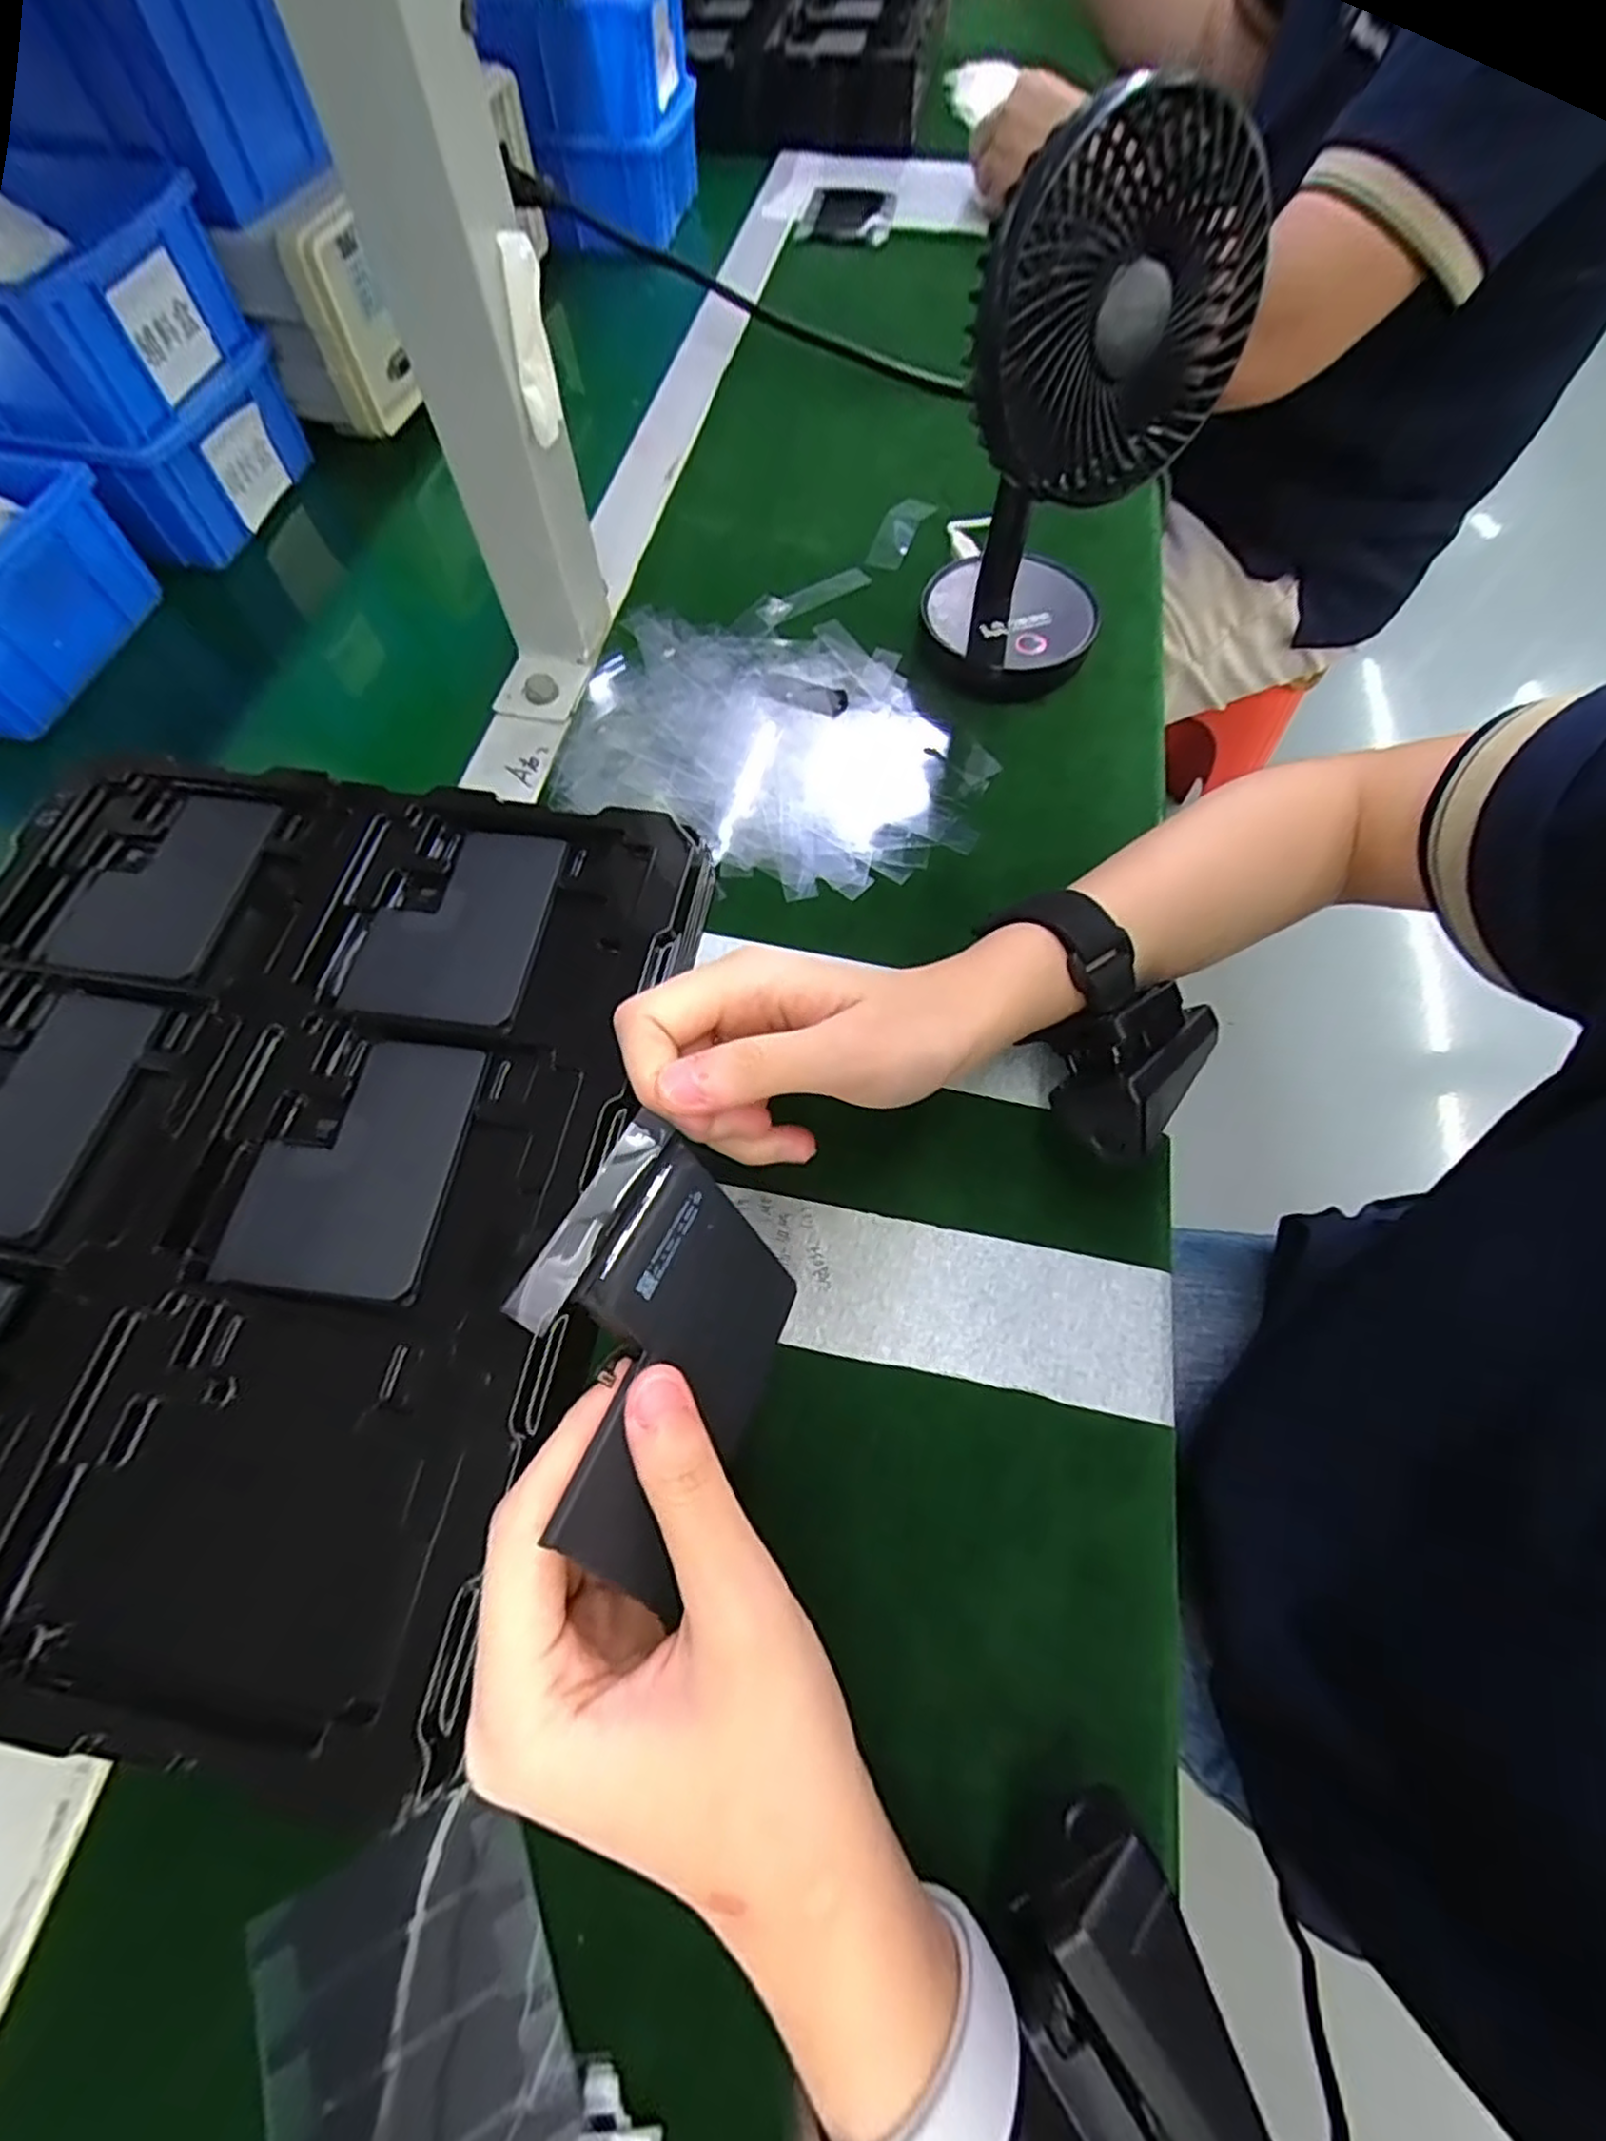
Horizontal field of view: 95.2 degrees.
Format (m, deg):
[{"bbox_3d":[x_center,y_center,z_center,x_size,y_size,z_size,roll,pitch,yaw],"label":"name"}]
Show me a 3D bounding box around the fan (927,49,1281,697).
[{"bbox_3d":[0.113,-0.261,0.317,0.098,0.177,0.115,18,68,8],"label":"fan"}]

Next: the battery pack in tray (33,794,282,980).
[{"bbox_3d":[-0.265,-0.079,0.305,0.068,0.005,0.086,7,67,3],"label":"battery pack in tray"}]

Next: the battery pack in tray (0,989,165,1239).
[{"bbox_3d":[-0.286,0.012,0.269,0.066,0.005,0.090,9,67,4],"label":"battery pack in tray"}]

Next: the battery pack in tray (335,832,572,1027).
[{"bbox_3d":[-0.138,-0.060,0.292,0.067,0.004,0.087,9,67,4],"label":"battery pack in tray"}]

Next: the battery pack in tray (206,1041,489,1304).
[{"bbox_3d":[-0.155,0.031,0.256,0.067,0.004,0.088,6,66,3],"label":"battery pack in tray"}]

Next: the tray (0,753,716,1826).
[{"bbox_3d":[-0.205,0.028,0.268,0.286,0.040,0.316,8,67,4],"label":"tray"}]

